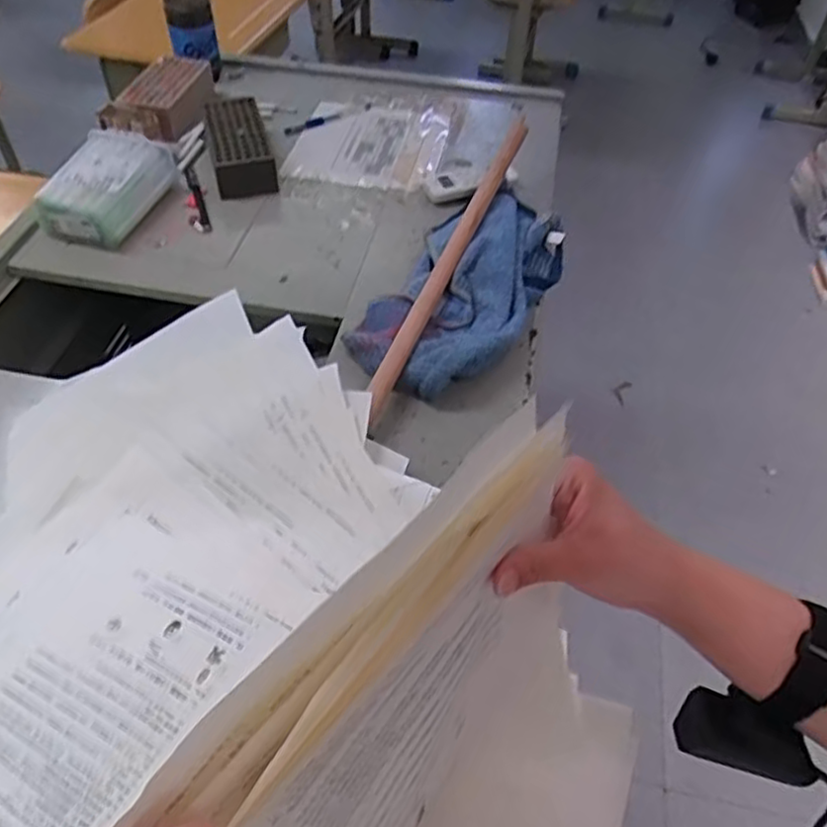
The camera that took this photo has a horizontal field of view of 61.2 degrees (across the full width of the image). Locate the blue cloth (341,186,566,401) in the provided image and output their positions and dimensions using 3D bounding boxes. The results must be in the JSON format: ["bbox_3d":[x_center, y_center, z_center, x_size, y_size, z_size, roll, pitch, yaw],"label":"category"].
[{"bbox_3d":[0.059,-0.150,0.791,0.165,0.074,0.340,21,52,15],"label":"blue cloth"}]

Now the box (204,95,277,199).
[{"bbox_3d":[-0.247,-0.379,0.989,0.077,0.051,0.188,-12,51,-12],"label":"box"}]

